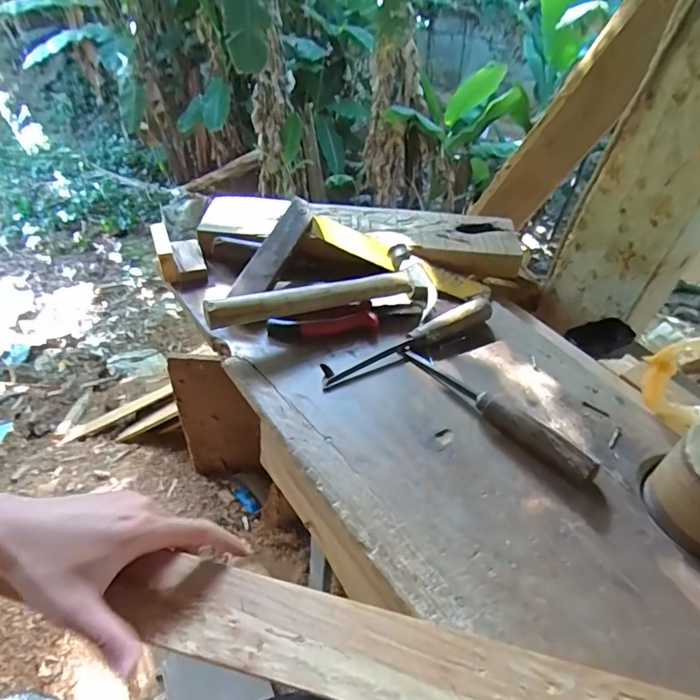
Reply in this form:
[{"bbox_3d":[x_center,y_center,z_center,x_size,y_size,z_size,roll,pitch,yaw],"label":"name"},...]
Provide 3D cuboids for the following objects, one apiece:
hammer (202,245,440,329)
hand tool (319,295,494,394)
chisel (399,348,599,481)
[{"bbox_3d":[-0.030,-0.074,0.595,0.280,0.037,0.103,-8,47,-13],"label":"hammer"},{"bbox_3d":[0.071,-0.011,0.567,0.229,0.032,0.033,-19,51,-23],"label":"hand tool"},{"bbox_3d":[0.142,0.055,0.501,0.023,0.031,0.224,-31,56,-31],"label":"chisel"}]

